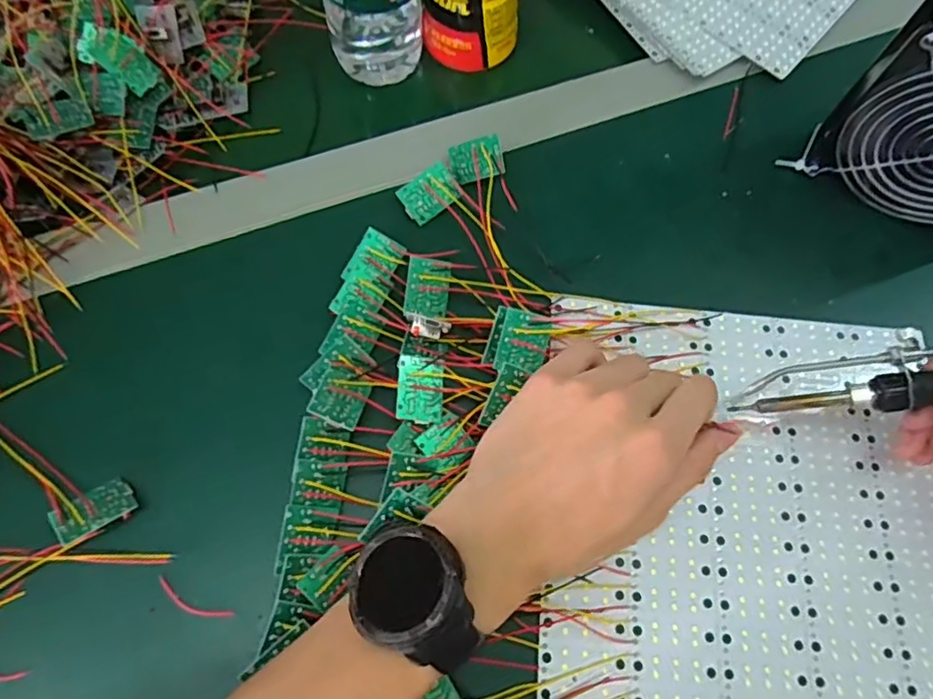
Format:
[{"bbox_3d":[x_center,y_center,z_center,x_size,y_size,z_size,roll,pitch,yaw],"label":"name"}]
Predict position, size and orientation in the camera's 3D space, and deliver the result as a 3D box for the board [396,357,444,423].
[{"bbox_3d":[-0.025,0.022,0.327,0.026,0.004,0.034,7,72,-22],"label":"board"}]

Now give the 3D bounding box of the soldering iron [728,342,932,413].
[{"bbox_3d":[0.250,0.012,0.305,0.209,0.027,0.029,-9,68,18],"label":"soldering iron"}]

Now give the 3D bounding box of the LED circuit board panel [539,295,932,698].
[{"bbox_3d":[0.158,0.088,0.331,0.224,0.004,0.235,6,69,-1],"label":"LED circuit board panel"}]

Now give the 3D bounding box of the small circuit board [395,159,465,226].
[{"bbox_3d":[-0.023,-0.099,0.384,0.036,0.004,0.026,-35,96,5],"label":"small circuit board"}]

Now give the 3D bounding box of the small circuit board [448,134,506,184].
[{"bbox_3d":[0.006,-0.122,0.392,0.035,0.004,0.027,-7,85,19],"label":"small circuit board"}]

